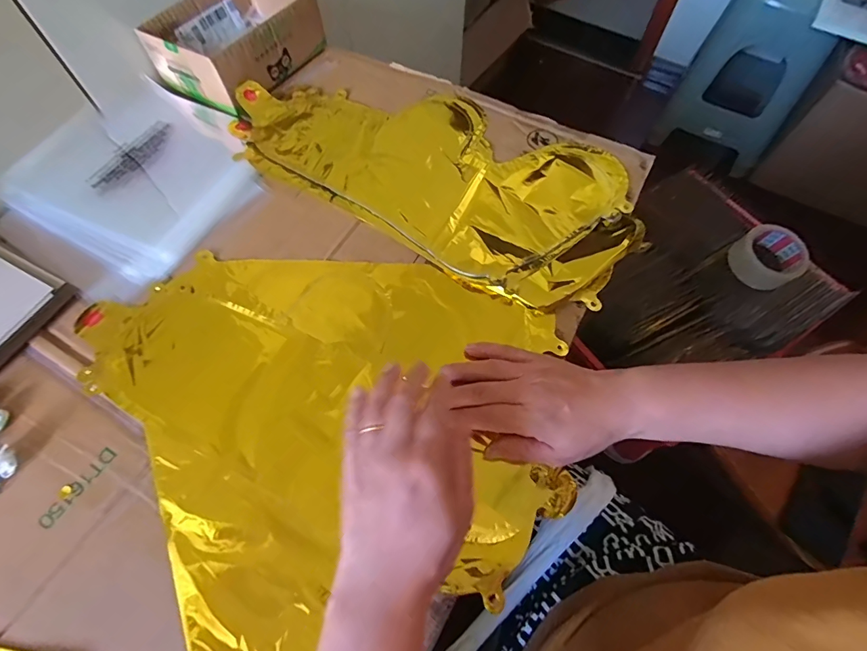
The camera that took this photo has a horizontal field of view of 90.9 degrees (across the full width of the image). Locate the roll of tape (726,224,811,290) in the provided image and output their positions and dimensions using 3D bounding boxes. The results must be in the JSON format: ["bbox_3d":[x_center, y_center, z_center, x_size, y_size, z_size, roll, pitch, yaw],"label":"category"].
[{"bbox_3d":[0.548,-0.110,0.699,0.098,0.045,0.100,-34,69,-16],"label":"roll of tape"}]

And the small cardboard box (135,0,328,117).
[{"bbox_3d":[-0.248,-0.369,0.551,0.147,0.067,0.187,25,65,14],"label":"small cardboard box"}]

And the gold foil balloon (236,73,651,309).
[{"bbox_3d":[-0.002,-0.184,0.476,0.455,0.021,0.225,27,66,15],"label":"gold foil balloon"}]

